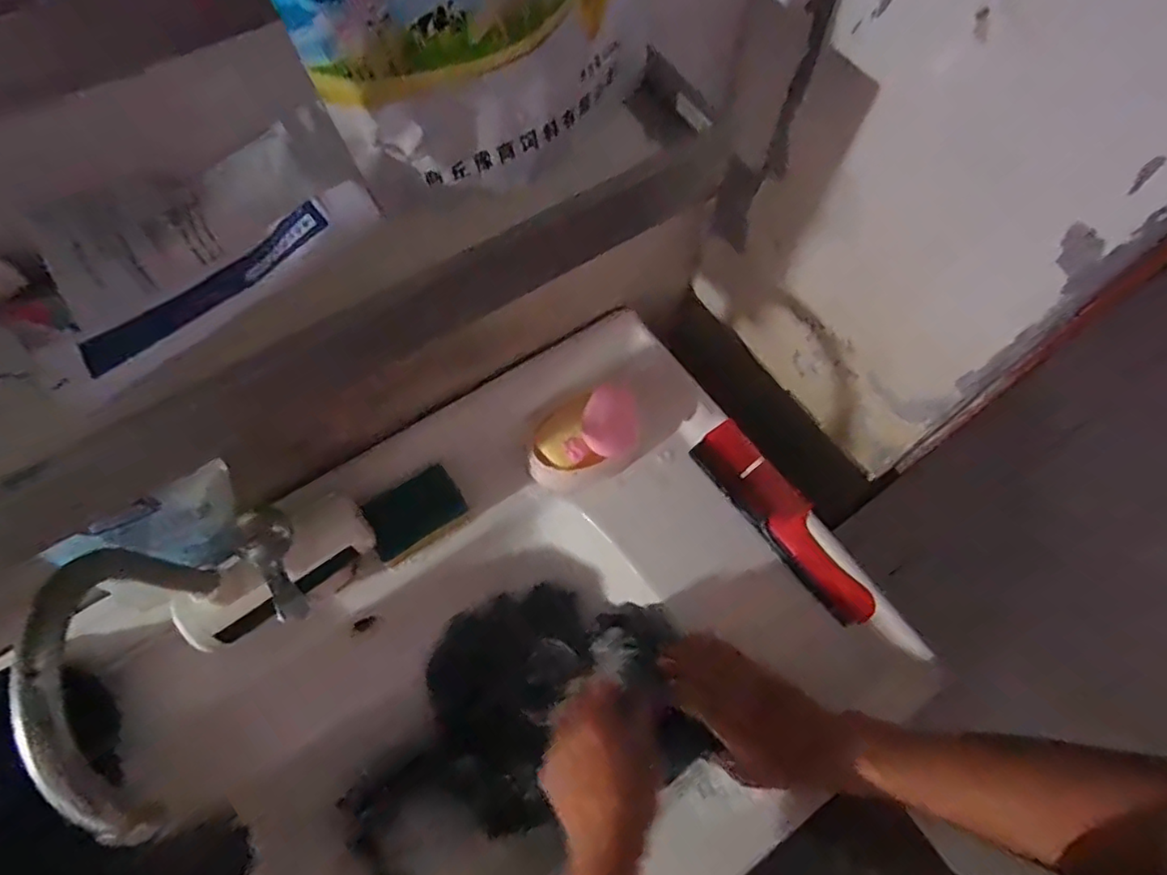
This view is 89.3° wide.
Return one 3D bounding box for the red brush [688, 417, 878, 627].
[{"bbox_3d":[0.190,0.077,0.561,0.049,0.028,0.212,-35,70,-13],"label":"red brush"}]

